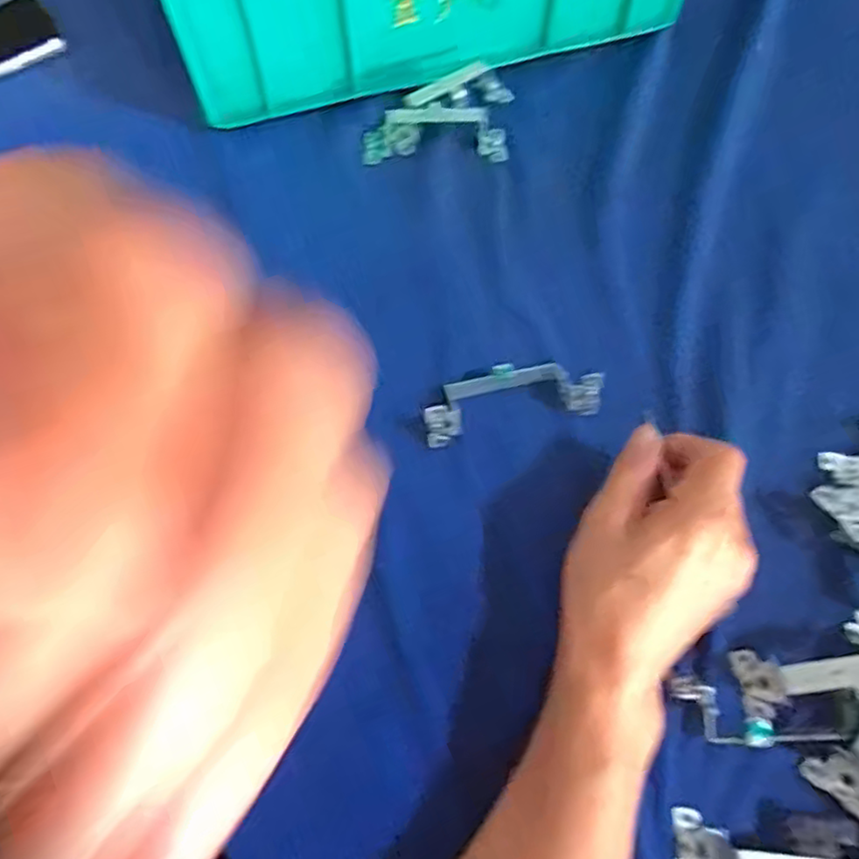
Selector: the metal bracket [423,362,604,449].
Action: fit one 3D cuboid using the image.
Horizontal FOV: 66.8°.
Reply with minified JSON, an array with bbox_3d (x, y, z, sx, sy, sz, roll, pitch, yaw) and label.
[{"bbox_3d":[0.048,-0.022,0.395,0.107,0.022,0.040,-11,66,-5],"label":"metal bracket"}]

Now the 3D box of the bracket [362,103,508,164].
[{"bbox_3d":[0.004,-0.221,0.485,0.108,0.033,0.024,-2,65,-1],"label":"bracket"}]

